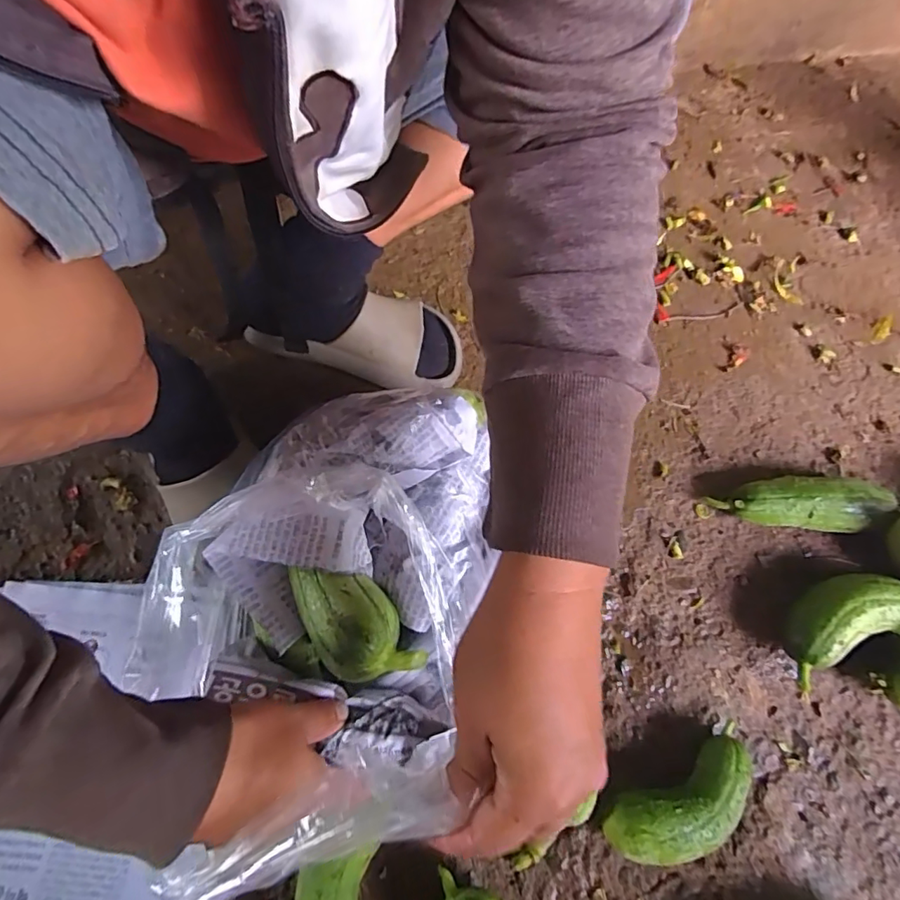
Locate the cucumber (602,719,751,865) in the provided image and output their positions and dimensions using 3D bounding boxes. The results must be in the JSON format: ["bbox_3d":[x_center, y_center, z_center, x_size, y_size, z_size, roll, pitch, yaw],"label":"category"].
[{"bbox_3d":[0.194,0.290,0.430,0.143,0.053,0.059,-19,68,-12],"label":"cucumber"}]

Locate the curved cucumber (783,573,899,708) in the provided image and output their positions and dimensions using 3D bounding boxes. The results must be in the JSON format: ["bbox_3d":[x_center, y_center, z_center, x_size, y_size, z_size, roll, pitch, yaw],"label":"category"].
[{"bbox_3d":[0.382,0.174,0.480,0.137,0.069,0.111,9,65,1],"label":"curved cucumber"}]

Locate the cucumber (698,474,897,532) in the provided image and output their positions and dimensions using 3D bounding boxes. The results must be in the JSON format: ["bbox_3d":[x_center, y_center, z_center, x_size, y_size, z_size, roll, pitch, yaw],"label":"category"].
[{"bbox_3d":[0.354,0.054,0.527,0.170,0.049,0.054,2,65,-3],"label":"cucumber"}]

